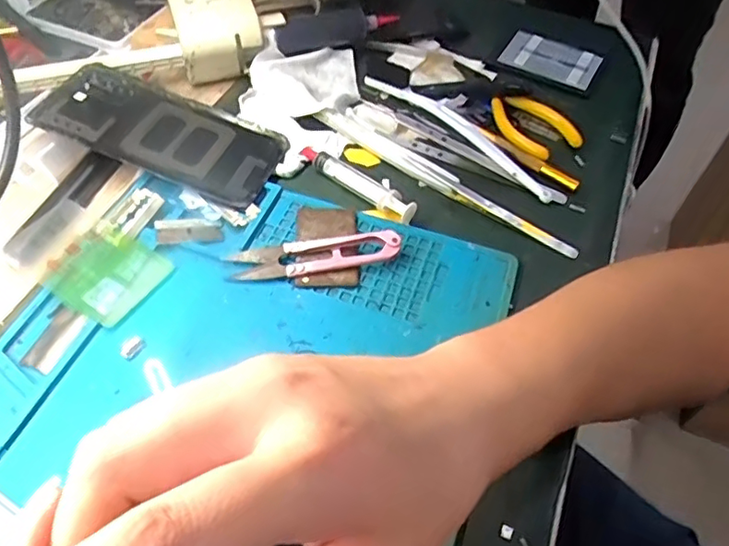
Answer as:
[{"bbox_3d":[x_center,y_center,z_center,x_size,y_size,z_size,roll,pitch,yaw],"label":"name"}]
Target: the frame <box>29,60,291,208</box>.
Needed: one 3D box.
[{"bbox_3d":[-0.137,-0.097,0.402,0.158,0.005,0.072,22,54,4],"label":"frame"}]

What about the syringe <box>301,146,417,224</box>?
[{"bbox_3d":[-0.006,-0.062,0.394,0.093,0.012,0.014,34,57,20],"label":"syringe"}]

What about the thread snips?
[{"bbox_3d":[-0.029,-0.012,0.351,0.099,0.016,0.024,-8,53,-11],"label":"thread snips"}]

